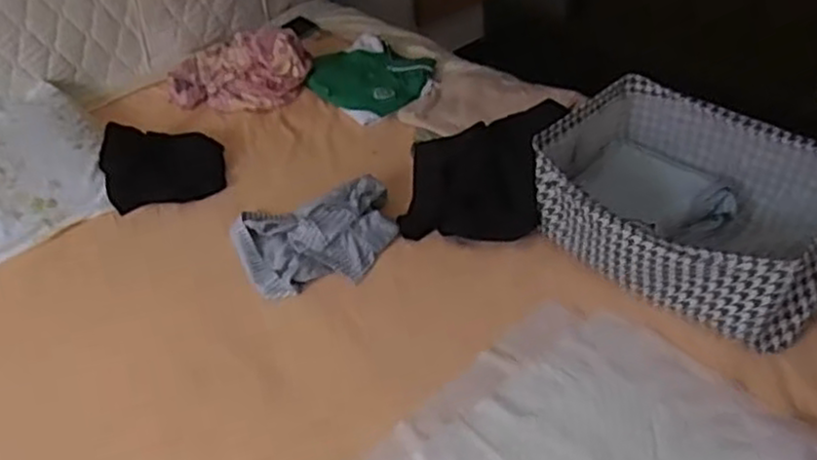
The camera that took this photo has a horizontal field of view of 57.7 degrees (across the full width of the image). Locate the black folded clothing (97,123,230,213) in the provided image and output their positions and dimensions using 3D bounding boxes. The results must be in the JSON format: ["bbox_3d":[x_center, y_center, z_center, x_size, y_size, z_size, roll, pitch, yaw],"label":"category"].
[{"bbox_3d":[-0.515,-0.142,1.560,0.237,0.068,0.214,-12,42,-8],"label":"black folded clothing"}]

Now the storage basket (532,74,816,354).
[{"bbox_3d":[0.491,-0.039,1.293,0.503,0.195,0.380,31,52,34],"label":"storage basket"}]

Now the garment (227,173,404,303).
[{"bbox_3d":[-0.166,0.008,1.378,0.298,0.050,0.232,-15,43,-11],"label":"garment"}]

